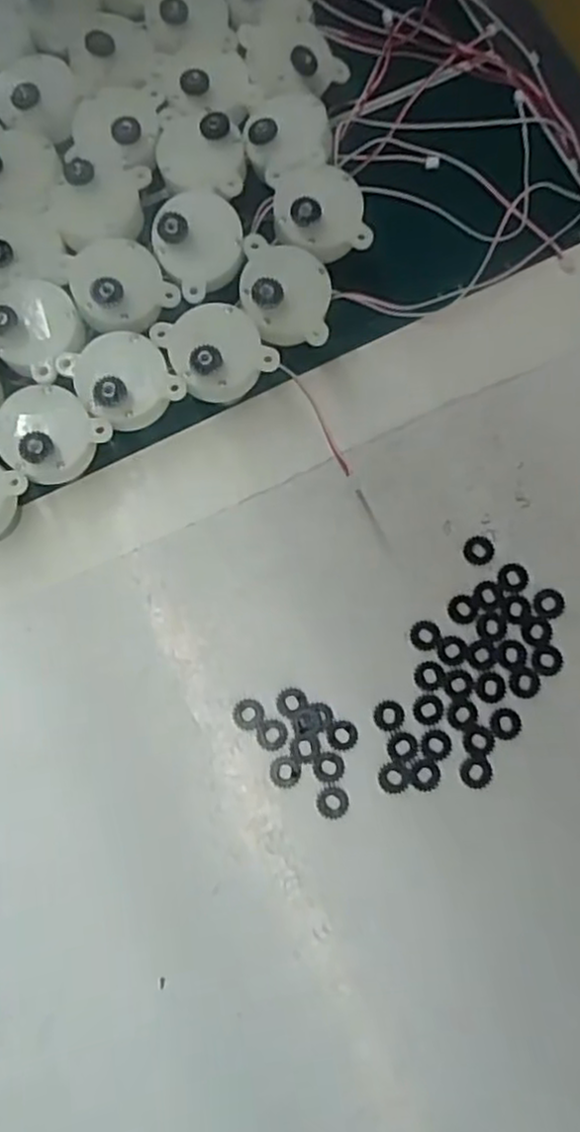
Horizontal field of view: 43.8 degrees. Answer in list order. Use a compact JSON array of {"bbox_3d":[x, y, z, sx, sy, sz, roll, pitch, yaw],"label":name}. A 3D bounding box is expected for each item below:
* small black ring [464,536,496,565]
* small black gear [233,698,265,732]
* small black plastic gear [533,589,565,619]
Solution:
[{"bbox_3d":[0.067,-0.006,0.256,0.011,0.004,0.011,0,77,1],"label":"small black ring"},{"bbox_3d":[-0.014,0.051,0.246,0.011,0.004,0.010,0,77,1],"label":"small black gear"},{"bbox_3d":[0.090,0.013,0.250,0.011,0.004,0.010,0,77,1],"label":"small black plastic gear"}]

